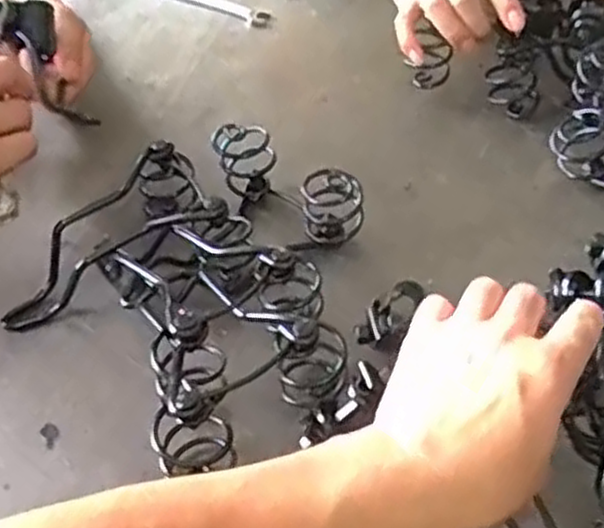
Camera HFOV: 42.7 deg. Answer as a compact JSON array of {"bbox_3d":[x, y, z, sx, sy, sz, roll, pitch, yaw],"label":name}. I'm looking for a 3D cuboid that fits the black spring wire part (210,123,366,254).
[{"bbox_3d":[-0.011,-0.059,0.590,0.041,0.062,0.126,-36,54,-25],"label":"black spring wire part"}]

